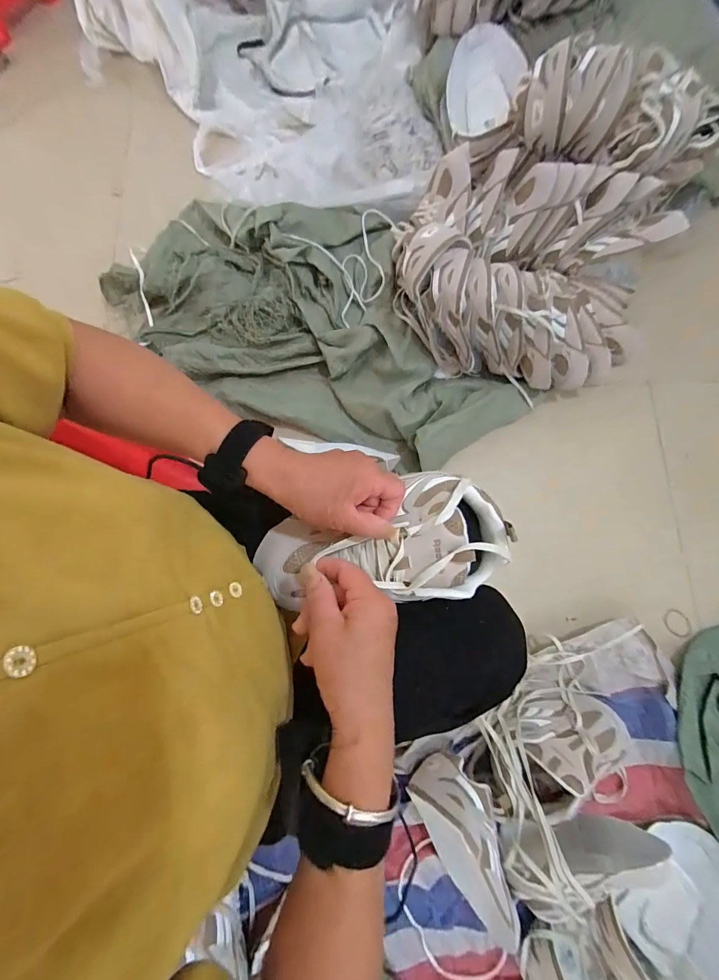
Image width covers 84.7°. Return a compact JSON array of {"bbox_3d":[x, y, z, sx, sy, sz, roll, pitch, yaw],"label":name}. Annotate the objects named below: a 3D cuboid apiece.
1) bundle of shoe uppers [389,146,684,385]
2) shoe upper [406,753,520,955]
[{"bbox_3d":[0.307,-0.426,0.786,0.478,0.198,0.362,15,78,4],"label":"bundle of shoe uppers"},{"bbox_3d":[0.160,0.538,0.588,0.111,0.141,0.253,-19,78,-4],"label":"shoe upper"}]

